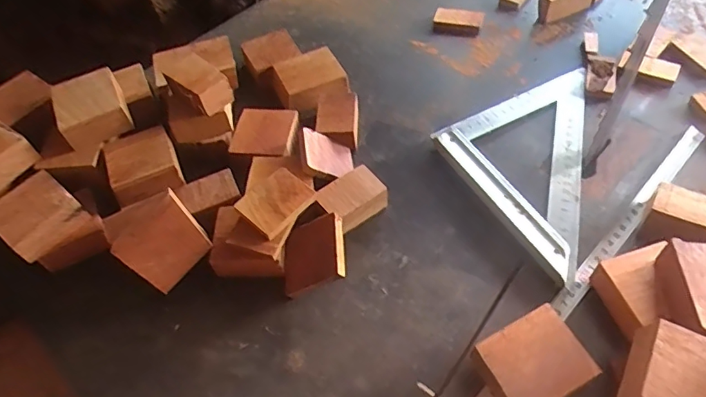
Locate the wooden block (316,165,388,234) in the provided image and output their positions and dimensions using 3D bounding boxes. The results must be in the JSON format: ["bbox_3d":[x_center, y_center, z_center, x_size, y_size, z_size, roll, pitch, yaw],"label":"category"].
[{"bbox_3d":[-0.003,0.000,0.444,0.056,0.030,0.038,-33,57,-16],"label":"wooden block"}]

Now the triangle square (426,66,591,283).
[{"bbox_3d":[0.190,-0.029,0.467,0.178,0.027,0.178,-25,61,-17],"label":"triangle square"}]

